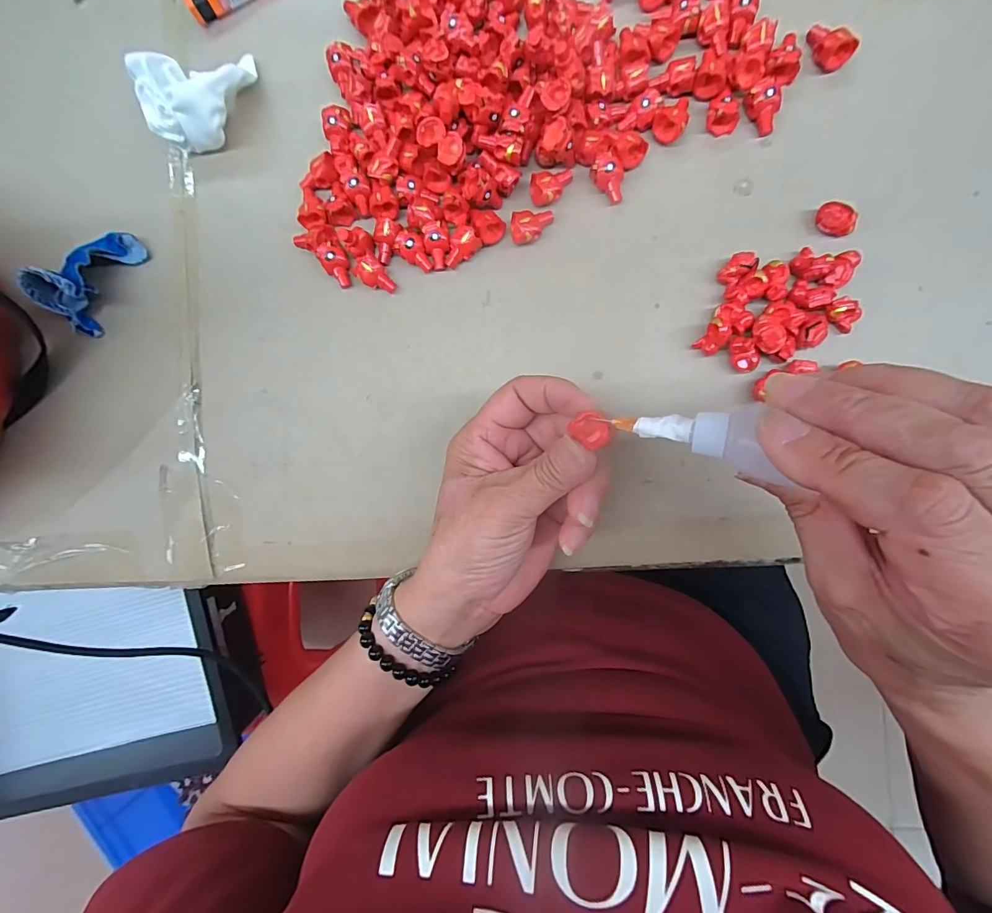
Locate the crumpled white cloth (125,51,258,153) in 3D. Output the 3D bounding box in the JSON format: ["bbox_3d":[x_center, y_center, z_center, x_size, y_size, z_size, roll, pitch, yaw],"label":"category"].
[{"bbox_3d":[-0.181,-0.219,0.264,0.068,0.036,0.048,-13,90,6],"label":"crumpled white cloth"}]

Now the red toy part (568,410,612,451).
[{"bbox_3d":[0.042,-0.012,0.188,0.016,0.006,0.014,25,94,4],"label":"red toy part"}]

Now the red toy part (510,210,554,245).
[{"bbox_3d":[0.022,-0.136,0.256,0.025,0.013,0.017,-5,91,6],"label":"red toy part"}]

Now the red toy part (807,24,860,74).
[{"bbox_3d":[0.184,-0.226,0.240,0.027,0.012,0.016,35,94,4],"label":"red toy part"}]

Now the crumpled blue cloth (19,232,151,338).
[{"bbox_3d":[-0.260,-0.115,0.270,0.028,0.034,0.069,37,94,3],"label":"crumpled blue cloth"}]

